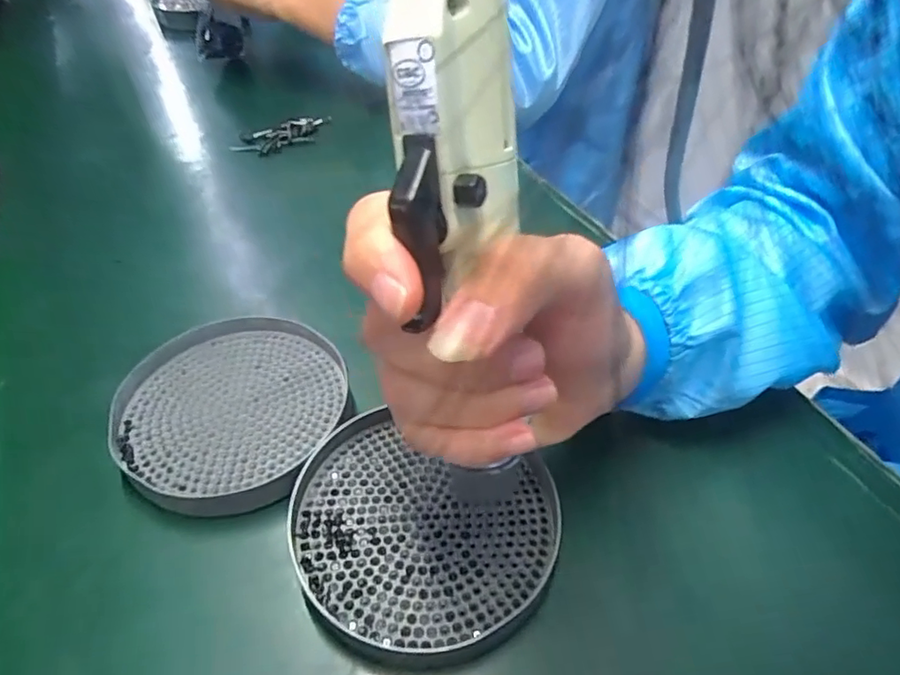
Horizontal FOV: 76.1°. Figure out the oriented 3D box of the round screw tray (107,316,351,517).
[{"bbox_3d":[-0.115,0.035,0.301,0.114,0.026,0.113,0,44,0],"label":"round screw tray"}]

